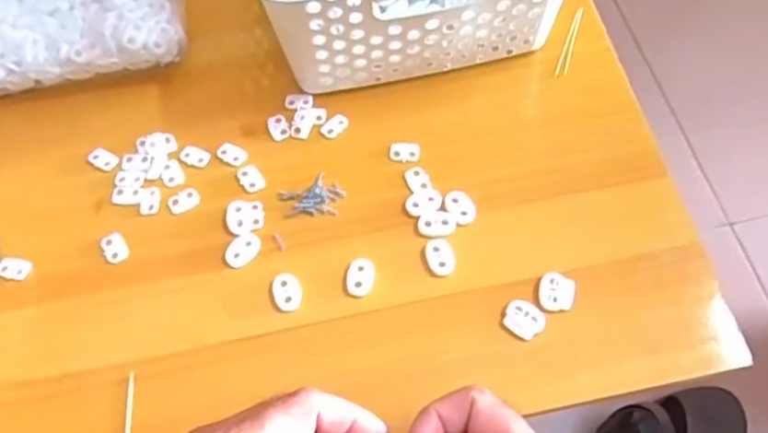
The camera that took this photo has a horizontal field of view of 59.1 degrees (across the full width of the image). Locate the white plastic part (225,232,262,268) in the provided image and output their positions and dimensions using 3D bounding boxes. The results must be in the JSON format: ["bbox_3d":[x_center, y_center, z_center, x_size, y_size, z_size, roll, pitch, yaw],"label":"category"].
[{"bbox_3d":[-0.086,0.021,0.413,0.016,0.004,0.023,39,71,19],"label":"white plastic part"}]

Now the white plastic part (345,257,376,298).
[{"bbox_3d":[-0.014,0.036,0.401,0.016,0.004,0.024,10,64,7],"label":"white plastic part"}]

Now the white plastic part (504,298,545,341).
[{"bbox_3d":[0.080,0.057,0.385,0.022,0.004,0.021,38,71,19],"label":"white plastic part"}]

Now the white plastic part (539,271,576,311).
[{"bbox_3d":[0.100,0.043,0.392,0.020,0.004,0.023,12,65,8],"label":"white plastic part"}]

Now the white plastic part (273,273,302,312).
[{"bbox_3d":[-0.057,0.044,0.400,0.017,0.004,0.024,-13,64,-4],"label":"white plastic part"}]

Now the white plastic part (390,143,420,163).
[{"bbox_3d":[0.014,-0.043,0.441,0.019,0.004,0.014,5,64,4],"label":"white plastic part"}]

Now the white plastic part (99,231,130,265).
[{"bbox_3d":[-0.167,0.019,0.419,0.014,0.004,0.020,-30,66,-12],"label":"white plastic part"}]

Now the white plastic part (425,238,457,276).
[{"bbox_3d":[0.034,0.024,0.405,0.016,0.004,0.023,-11,64,-3],"label":"white plastic part"}]

